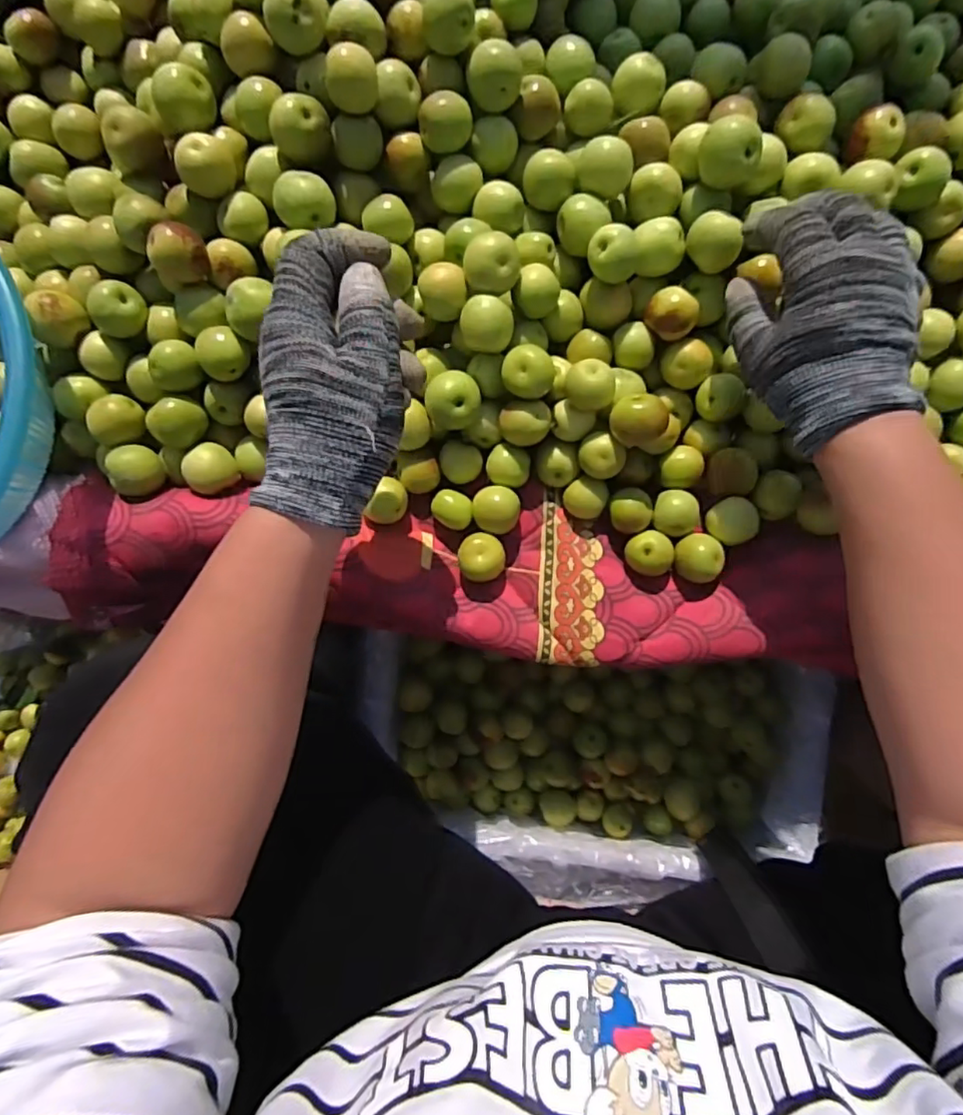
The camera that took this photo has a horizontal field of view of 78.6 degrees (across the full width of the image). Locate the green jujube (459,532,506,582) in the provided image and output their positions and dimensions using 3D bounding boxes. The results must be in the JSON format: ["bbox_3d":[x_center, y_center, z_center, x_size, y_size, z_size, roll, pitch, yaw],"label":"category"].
[{"bbox_3d":[0.000,-0.001,0.394,0.030,0.023,0.032,0,86,1],"label":"green jujube"}]

